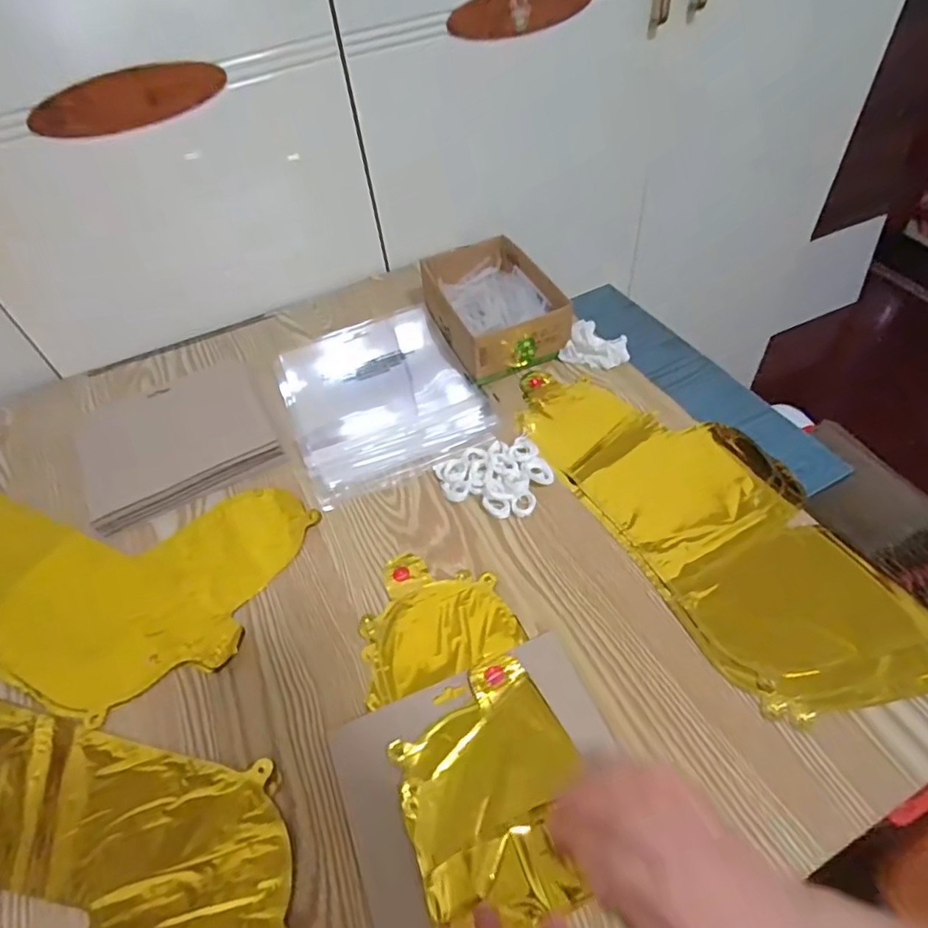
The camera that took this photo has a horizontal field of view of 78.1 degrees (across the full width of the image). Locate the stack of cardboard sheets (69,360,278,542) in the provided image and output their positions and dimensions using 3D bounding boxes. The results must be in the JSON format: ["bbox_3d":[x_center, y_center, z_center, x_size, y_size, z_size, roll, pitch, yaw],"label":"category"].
[{"bbox_3d":[-0.314,-0.033,0.621,0.190,0.011,0.176,-27,52,-16],"label":"stack of cardboard sheets"}]

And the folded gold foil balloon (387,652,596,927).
[{"bbox_3d":[0.019,0.224,0.396,0.120,0.008,0.157,-19,51,-10],"label":"folded gold foil balloon"}]

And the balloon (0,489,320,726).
[{"bbox_3d":[-0.362,0.086,0.543,0.379,0.011,0.223,14,53,17],"label":"balloon"}]

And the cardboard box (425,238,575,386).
[{"bbox_3d":[0.029,-0.197,0.705,0.131,0.072,0.209,-22,51,-12],"label":"cardboard box"}]

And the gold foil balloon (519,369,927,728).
[{"bbox_3d":[0.221,0.030,0.531,0.180,0.012,0.422,-23,52,-14],"label":"gold foil balloon"}]

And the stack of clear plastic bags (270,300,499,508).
[{"bbox_3d":[-0.097,-0.082,0.663,0.206,0.017,0.262,-21,51,-12],"label":"stack of clear plastic bags"}]

